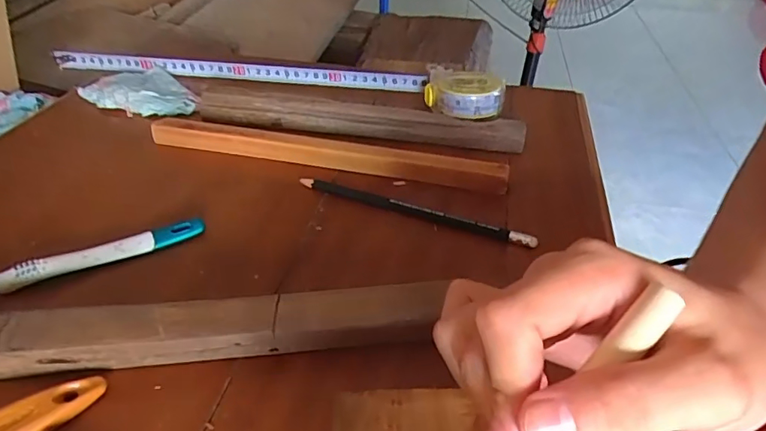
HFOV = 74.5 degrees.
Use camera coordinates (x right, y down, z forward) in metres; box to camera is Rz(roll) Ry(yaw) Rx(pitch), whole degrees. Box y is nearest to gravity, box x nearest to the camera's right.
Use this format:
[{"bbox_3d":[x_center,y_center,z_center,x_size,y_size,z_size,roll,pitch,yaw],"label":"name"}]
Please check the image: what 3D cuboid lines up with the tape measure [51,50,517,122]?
[{"bbox_3d":[-0.116,-0.147,0.510,0.472,0.033,0.056,11,40,13],"label":"tape measure"}]

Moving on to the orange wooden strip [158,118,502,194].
[{"bbox_3d":[-0.048,-0.049,0.404,0.287,0.022,0.015,9,40,10],"label":"orange wooden strip"}]

